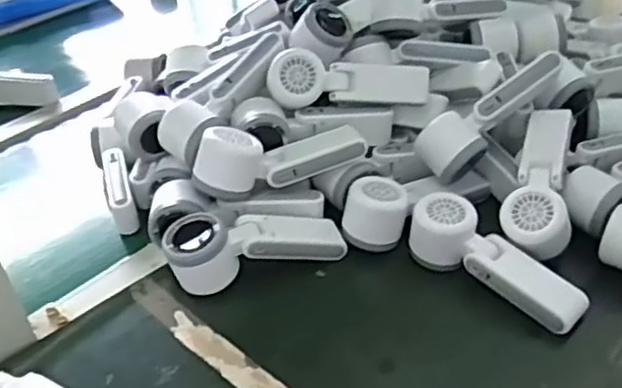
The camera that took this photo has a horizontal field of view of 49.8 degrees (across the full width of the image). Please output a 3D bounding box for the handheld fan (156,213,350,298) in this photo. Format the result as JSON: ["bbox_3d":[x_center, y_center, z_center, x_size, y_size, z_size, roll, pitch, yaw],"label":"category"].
[{"bbox_3d":[-0.051,0.044,0.617,0.163,0.059,0.055,-15,42,-15],"label":"handheld fan"}]

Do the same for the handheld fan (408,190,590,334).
[{"bbox_3d":[0.166,0.061,0.600,0.162,0.058,0.049,28,49,30],"label":"handheld fan"}]

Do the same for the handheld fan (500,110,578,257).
[{"bbox_3d":[0.224,-0.021,0.640,0.063,0.043,0.175,11,56,14],"label":"handheld fan"}]

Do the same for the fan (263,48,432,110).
[{"bbox_3d":[0.039,-0.114,0.697,0.166,0.055,0.031,4,7,-13],"label":"fan"}]

